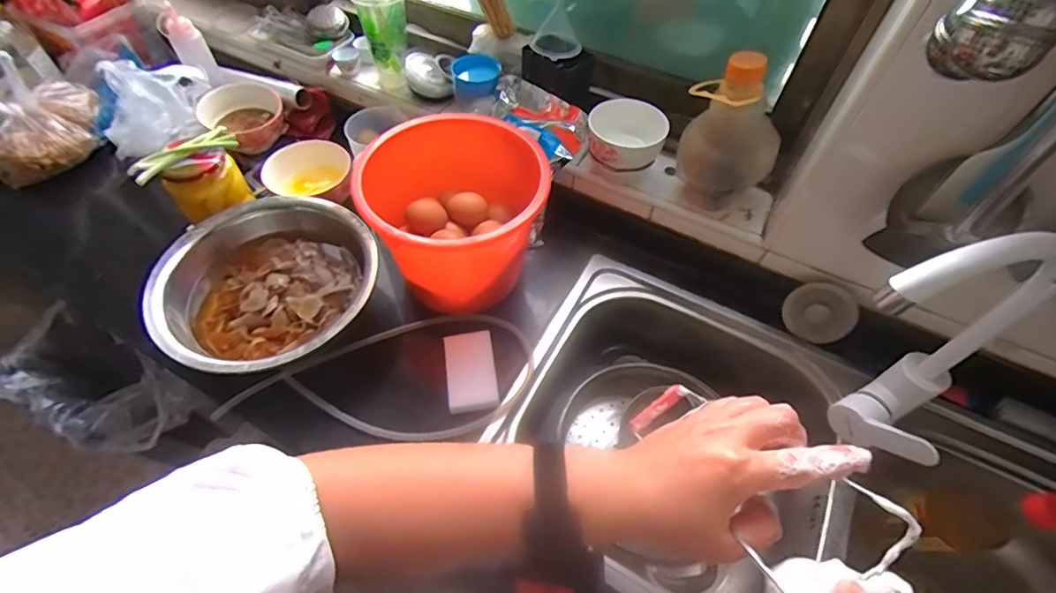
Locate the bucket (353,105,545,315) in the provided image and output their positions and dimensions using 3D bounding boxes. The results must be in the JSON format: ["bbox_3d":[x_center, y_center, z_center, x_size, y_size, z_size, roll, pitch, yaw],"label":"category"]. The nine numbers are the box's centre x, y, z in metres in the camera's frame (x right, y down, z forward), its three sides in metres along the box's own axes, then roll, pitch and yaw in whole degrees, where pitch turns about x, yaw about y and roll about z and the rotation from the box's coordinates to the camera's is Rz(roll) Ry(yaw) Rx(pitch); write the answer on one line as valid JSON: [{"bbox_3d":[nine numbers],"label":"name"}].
[{"bbox_3d":[-0.090,-0.096,0.649,0.213,0.173,0.213,1,55,-1],"label":"bucket"}]

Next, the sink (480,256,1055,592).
[{"bbox_3d":[0.340,0.268,0.612,0.755,0.211,0.379,26,58,16],"label":"sink"}]

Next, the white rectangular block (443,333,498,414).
[{"bbox_3d":[-0.072,0.095,0.625,0.062,0.020,0.102,-7,55,-7],"label":"white rectangular block"}]

